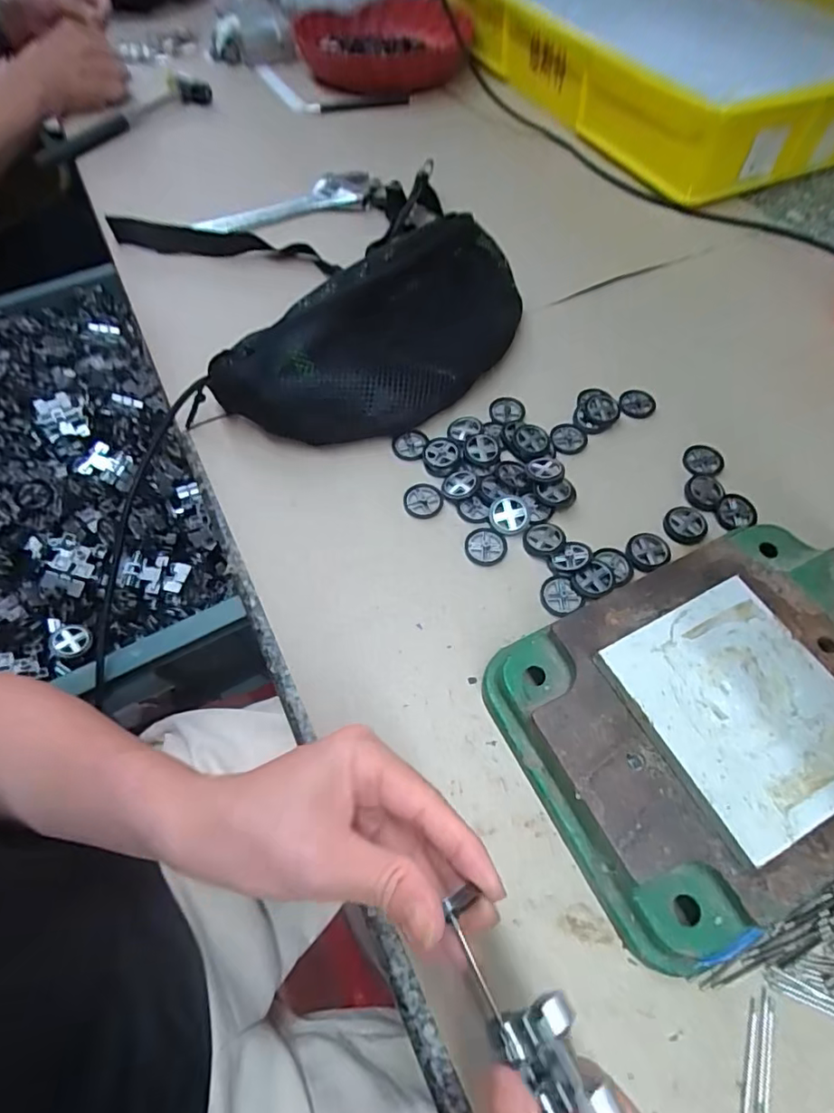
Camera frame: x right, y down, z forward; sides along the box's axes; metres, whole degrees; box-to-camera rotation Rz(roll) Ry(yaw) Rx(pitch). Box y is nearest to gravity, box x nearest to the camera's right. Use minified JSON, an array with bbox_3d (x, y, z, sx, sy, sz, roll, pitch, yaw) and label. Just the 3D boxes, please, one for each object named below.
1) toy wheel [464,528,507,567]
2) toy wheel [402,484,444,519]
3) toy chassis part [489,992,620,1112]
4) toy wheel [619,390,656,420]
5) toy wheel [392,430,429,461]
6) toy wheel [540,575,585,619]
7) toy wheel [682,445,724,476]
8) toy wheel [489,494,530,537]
[{"bbox_3d":[0.046,-0.007,0.361,0.027,0.004,0.027,-1,59,1],"label":"toy wheel"},{"bbox_3d":[0.005,-0.039,0.380,0.026,0.006,0.027,-1,59,1],"label":"toy wheel"},{"bbox_3d":[0.043,0.162,0.174,0.026,0.020,0.031,-25,62,-13],"label":"toy chassis part"},{"bbox_3d":[0.175,-0.121,0.429,0.028,0.004,0.025,-33,64,-17],"label":"toy wheel"},{"bbox_3d":[-0.006,-0.084,0.408,0.025,0.005,0.026,-1,59,1],"label":"toy wheel"},{"bbox_3d":[0.090,0.026,0.343,0.023,0.007,0.026,-24,62,-12],"label":"toy wheel"},{"bbox_3d":[0.211,-0.070,0.400,0.030,0.007,0.025,-38,65,-19],"label":"toy wheel"},{"bbox_3d":[0.063,-0.028,0.369,0.028,0.006,0.028,-1,80,6],"label":"toy wheel"}]

